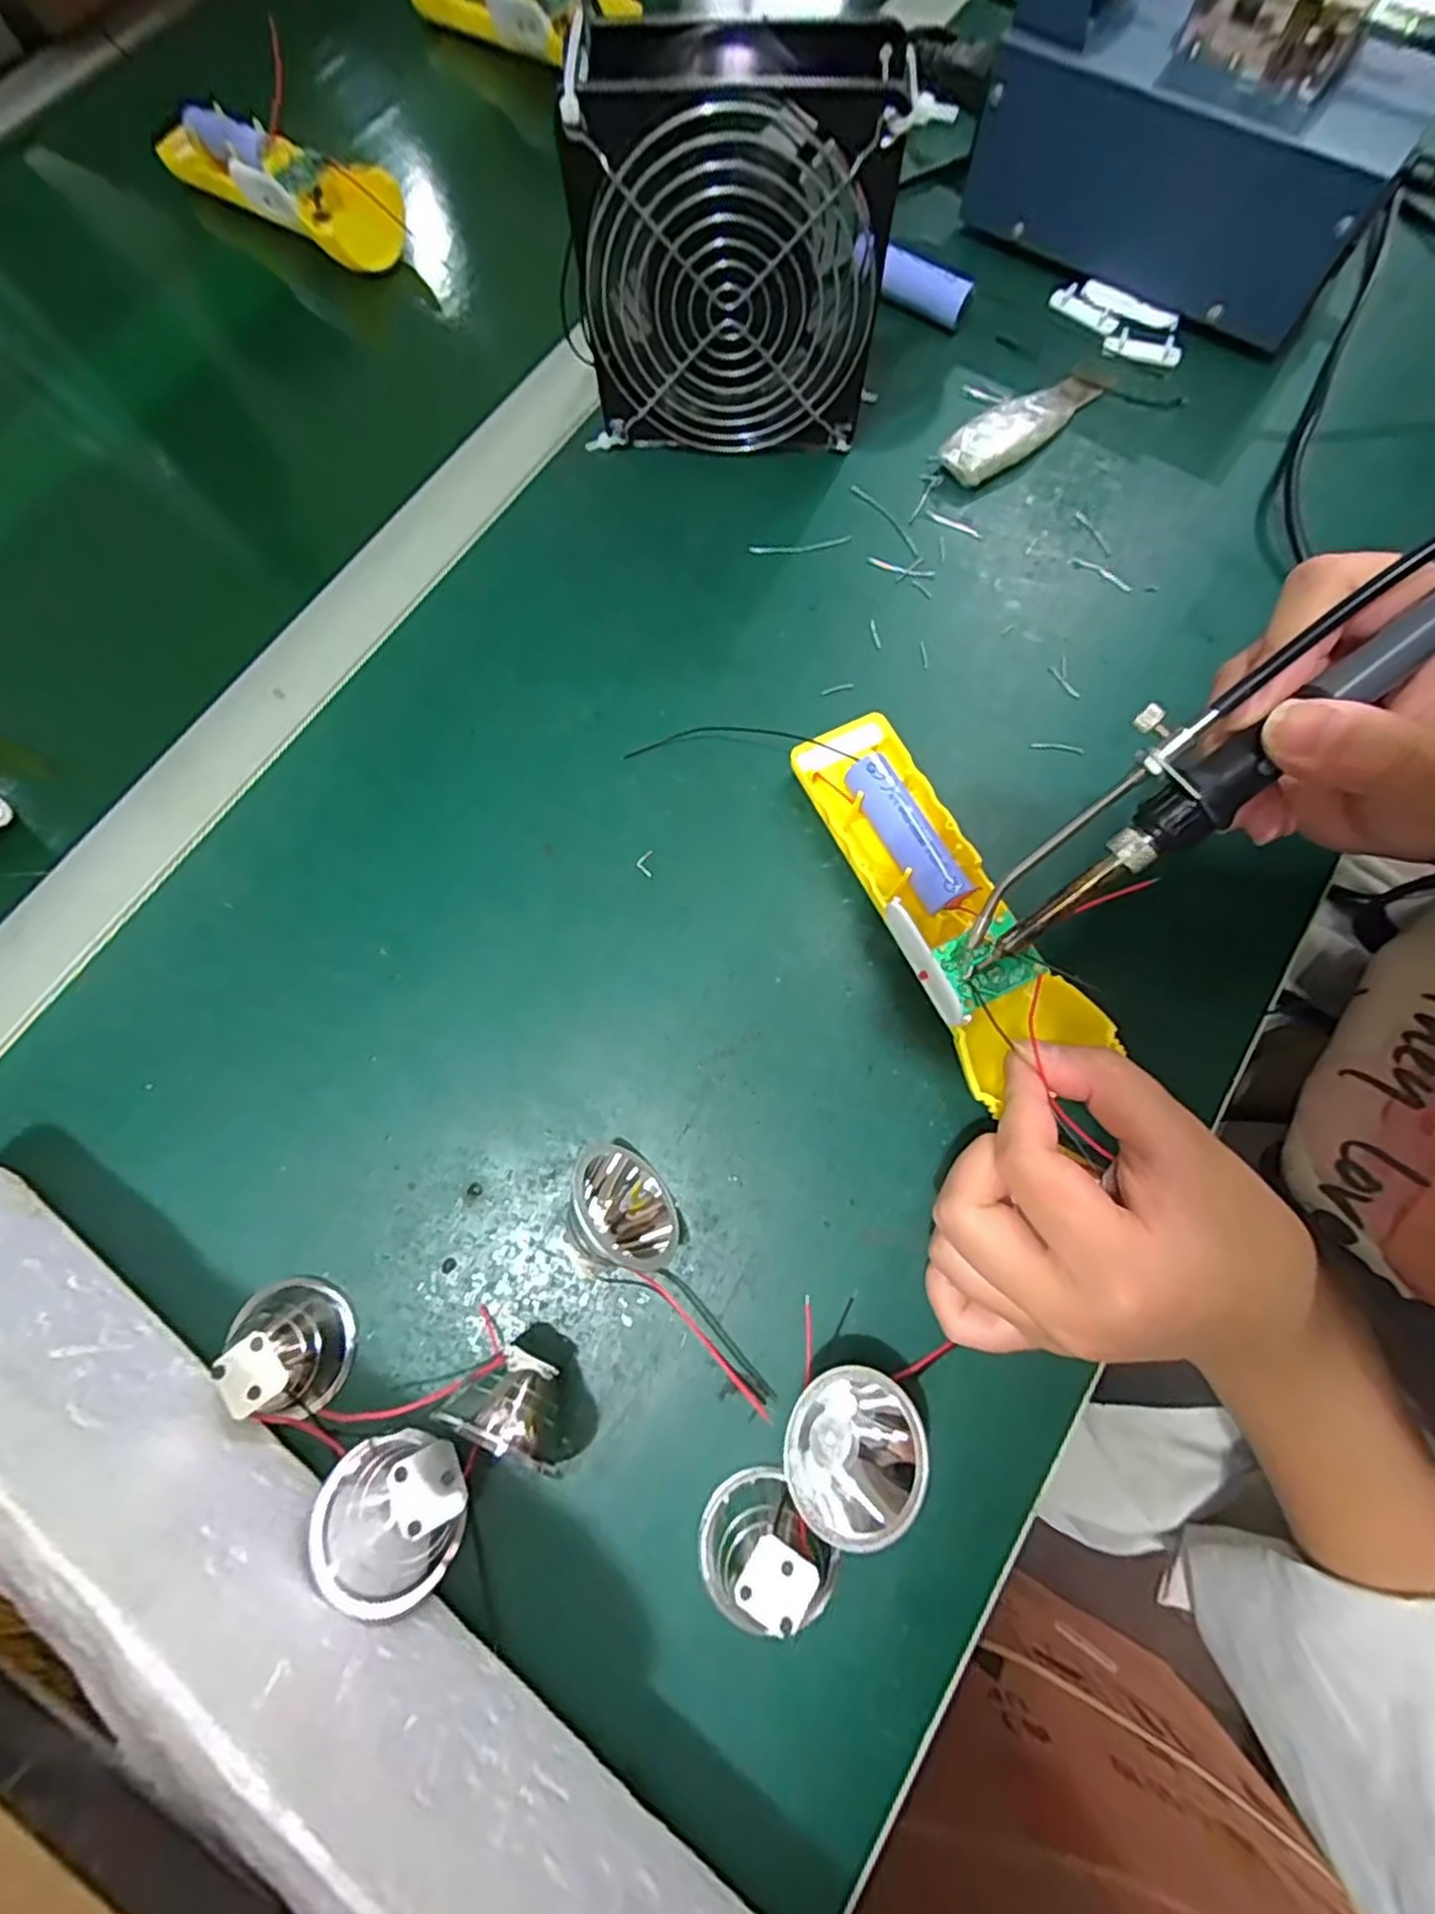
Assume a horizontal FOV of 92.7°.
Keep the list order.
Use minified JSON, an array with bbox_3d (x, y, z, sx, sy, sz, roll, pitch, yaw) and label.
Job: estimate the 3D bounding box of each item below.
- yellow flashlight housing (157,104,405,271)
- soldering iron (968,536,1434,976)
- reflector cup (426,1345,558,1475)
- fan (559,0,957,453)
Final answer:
[{"bbox_3d":[-0.244,-0.433,0.380,0.168,0.023,0.049,33,78,9],"label":"yellow flashlight housing"},{"bbox_3d":[0.157,-0.067,0.190,0.204,0.021,0.038,-40,76,25],"label":"soldering iron"},{"bbox_3d":[-0.066,0.140,0.219,0.041,0.038,0.022,15,76,5],"label":"reflector cup"},{"bbox_3d":[0.004,-0.282,0.283,0.124,0.123,0.041,2,76,1],"label":"fan"}]

